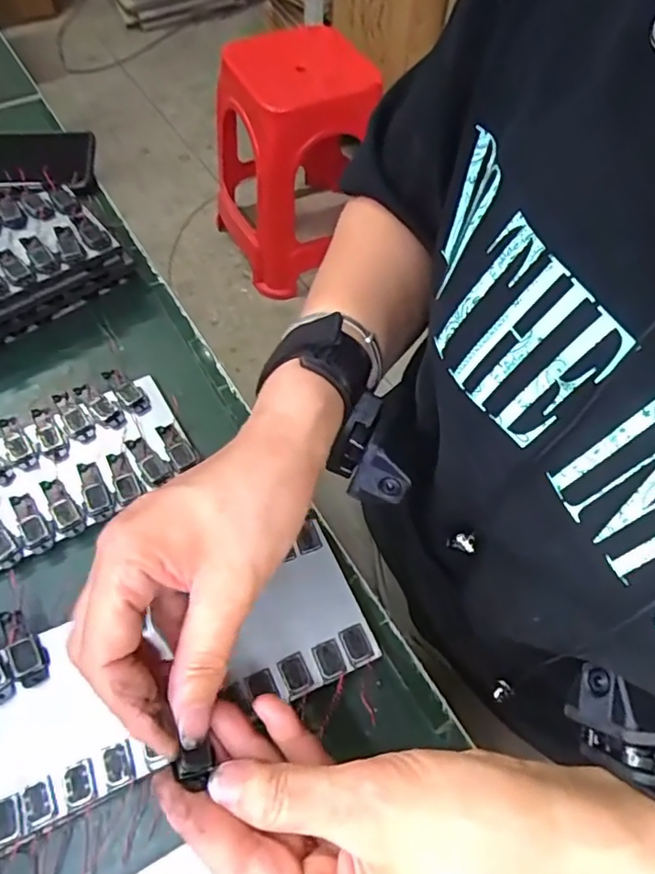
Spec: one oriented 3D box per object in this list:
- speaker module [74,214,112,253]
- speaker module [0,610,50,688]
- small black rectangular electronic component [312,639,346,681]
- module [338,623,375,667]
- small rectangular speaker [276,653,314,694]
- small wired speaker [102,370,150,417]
[{"bbox_3d":[-0.163,-0.140,0.389,0.014,0.005,0.039,-34,68,-18],"label":"speaker module"},{"bbox_3d":[-0.148,0.101,0.277,0.014,0.008,0.039,-33,67,-18],"label":"speaker module"},{"bbox_3d":[0.001,0.110,0.282,0.013,0.004,0.017,-20,64,-12],"label":"small black rectangular electronic component"},{"bbox_3d":[0.014,0.104,0.286,0.013,0.004,0.018,-19,67,-18],"label":"module"},{"bbox_3d":[-0.016,0.115,0.277,0.013,0.004,0.018,-22,64,-13],"label":"small rectangular speaker"},{"bbox_3d":[-0.129,-0.030,0.365,0.014,0.004,0.042,-40,70,-21],"label":"small wired speaker"}]

